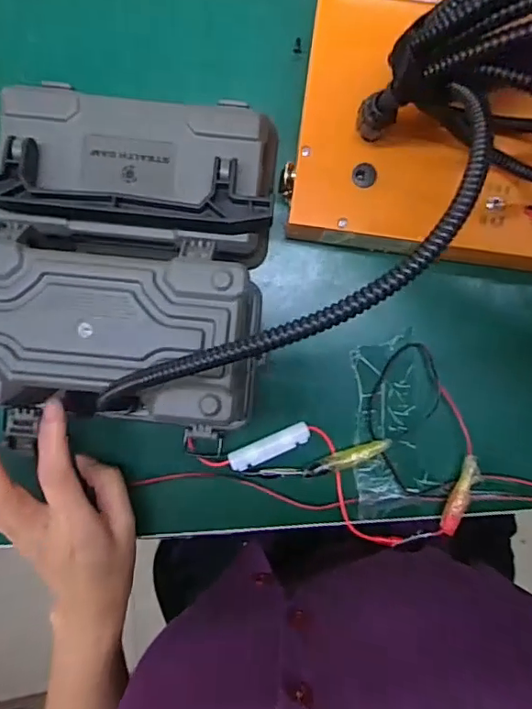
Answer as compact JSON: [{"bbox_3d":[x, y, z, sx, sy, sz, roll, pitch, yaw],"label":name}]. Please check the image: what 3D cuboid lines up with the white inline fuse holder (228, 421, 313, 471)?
[{"bbox_3d":[0.003,0.061,0.352,0.055,0.012,0.014,-21,93,2],"label":"white inline fuse holder"}]

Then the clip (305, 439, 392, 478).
[{"bbox_3d":[0.054,0.069,0.356,0.059,0.016,0.009,-21,93,2],"label":"clip"}]

